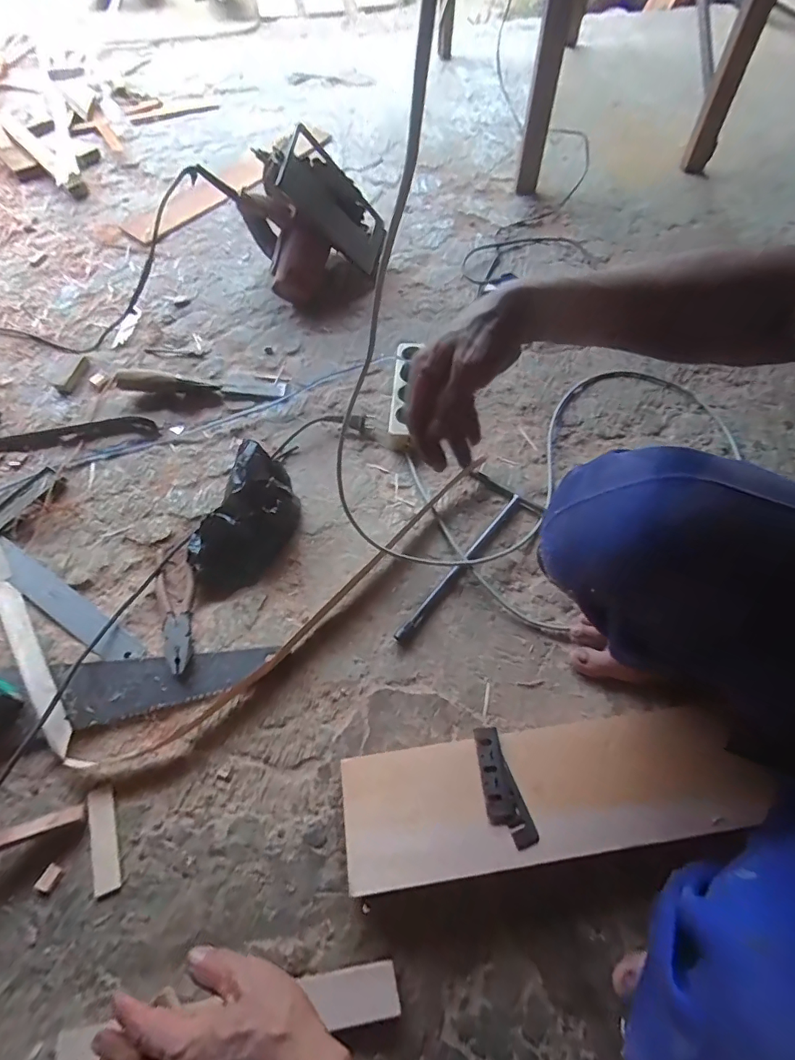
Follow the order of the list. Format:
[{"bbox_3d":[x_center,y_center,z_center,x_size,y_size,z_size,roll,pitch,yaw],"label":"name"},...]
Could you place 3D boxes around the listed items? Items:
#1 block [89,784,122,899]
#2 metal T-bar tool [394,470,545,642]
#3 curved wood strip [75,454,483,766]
[{"bbox_3d":[-0.303,0.319,0.489,0.025,0.004,0.100,-20,61,-9],"label":"block"},{"bbox_3d":[0.079,0.032,0.653,0.119,0.014,0.287,34,67,19],"label":"metal T-bar tool"},{"bbox_3d":[-0.100,0.092,0.621,0.640,0.028,0.067,-37,57,-19],"label":"curved wood strip"}]

